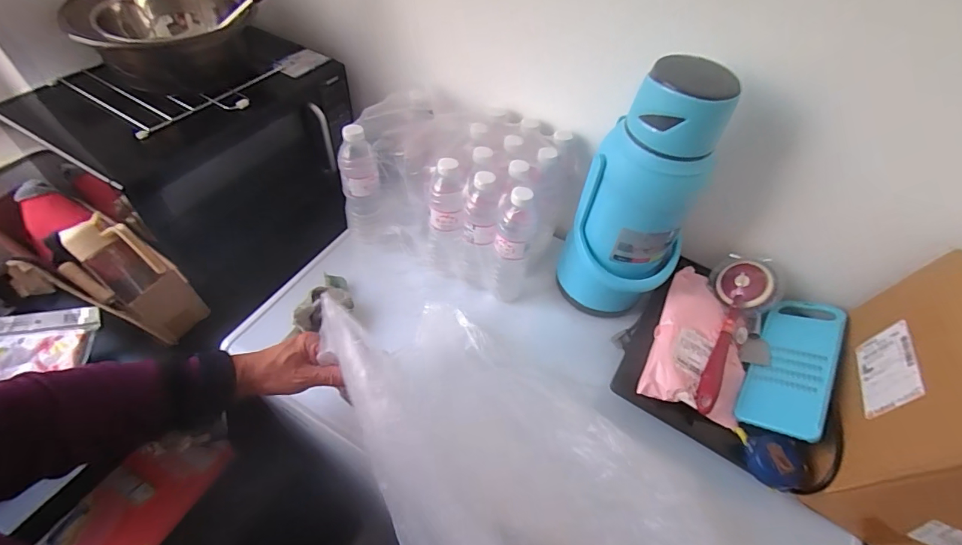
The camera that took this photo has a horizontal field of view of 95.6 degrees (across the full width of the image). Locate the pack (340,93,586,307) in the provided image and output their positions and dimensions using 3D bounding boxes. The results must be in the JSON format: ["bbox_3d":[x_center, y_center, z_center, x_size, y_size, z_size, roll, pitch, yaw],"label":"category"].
[{"bbox_3d":[-0.037,-0.144,0.776,0.374,0.213,0.234,18,52,9],"label":"pack"}]

